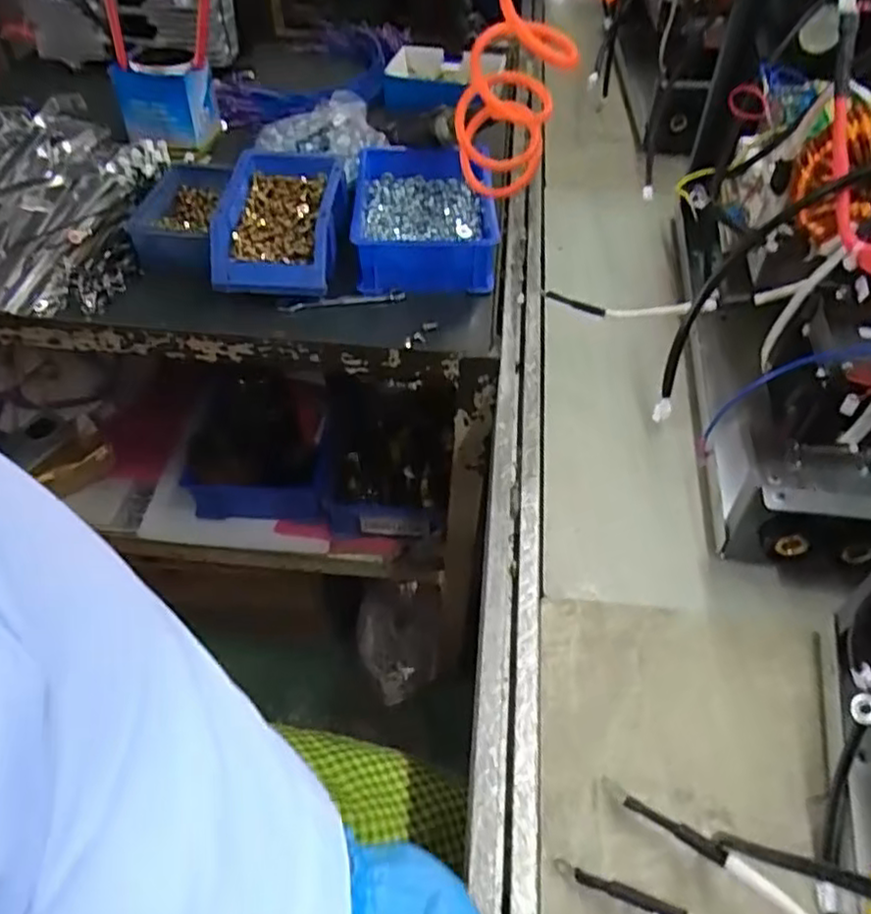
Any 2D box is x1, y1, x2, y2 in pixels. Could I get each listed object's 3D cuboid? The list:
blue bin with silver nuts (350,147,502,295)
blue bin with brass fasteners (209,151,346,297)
[{"bbox_3d":[-0.015,-0.263,0.774,0.147,0.066,0.205,-2,50,-4],"label":"blue bin with silver nuts"},{"bbox_3d":[-0.162,-0.247,0.737,0.128,0.076,0.183,-4,50,-6],"label":"blue bin with brass fasteners"}]

